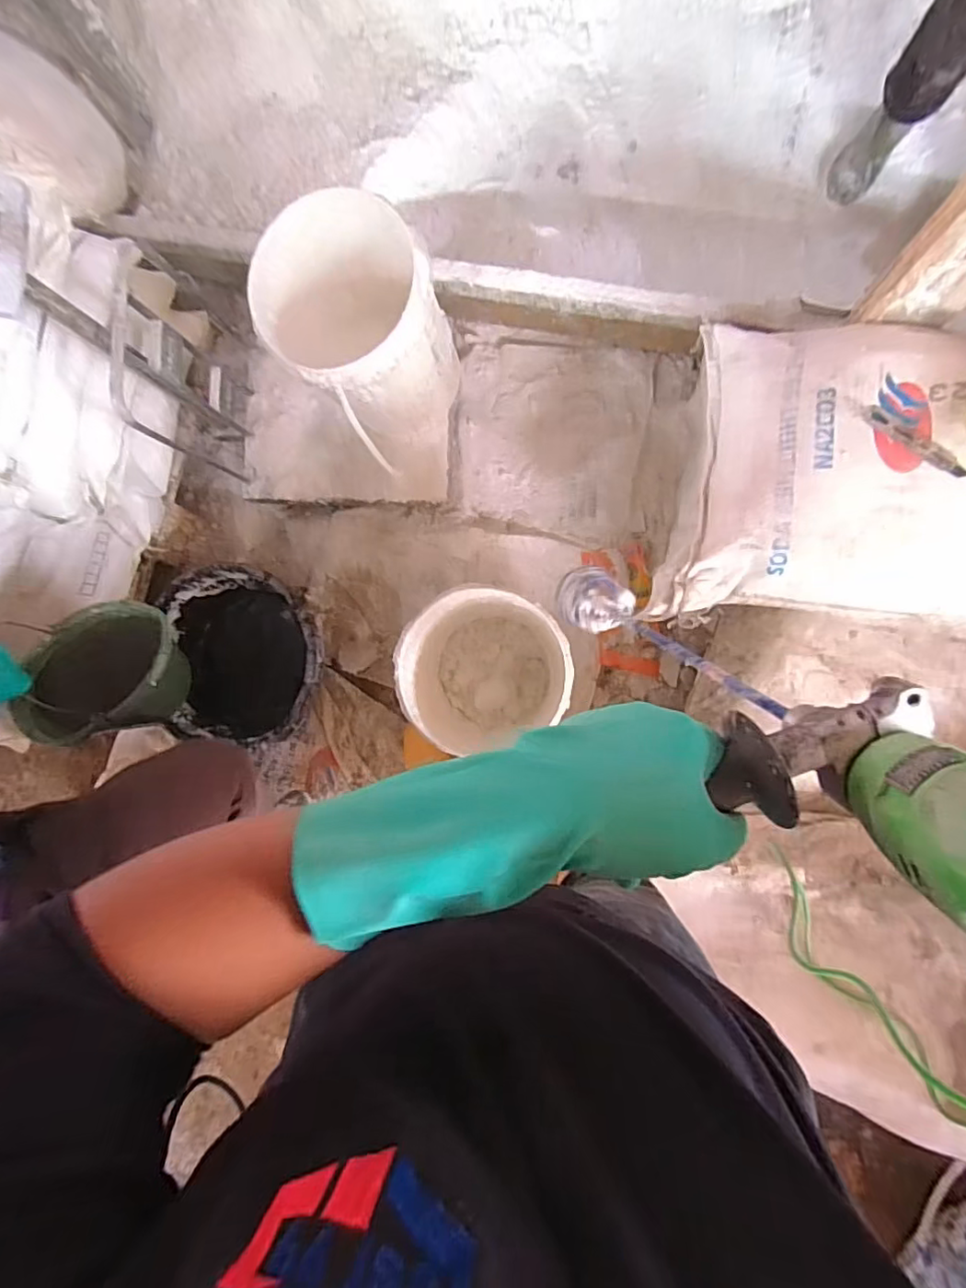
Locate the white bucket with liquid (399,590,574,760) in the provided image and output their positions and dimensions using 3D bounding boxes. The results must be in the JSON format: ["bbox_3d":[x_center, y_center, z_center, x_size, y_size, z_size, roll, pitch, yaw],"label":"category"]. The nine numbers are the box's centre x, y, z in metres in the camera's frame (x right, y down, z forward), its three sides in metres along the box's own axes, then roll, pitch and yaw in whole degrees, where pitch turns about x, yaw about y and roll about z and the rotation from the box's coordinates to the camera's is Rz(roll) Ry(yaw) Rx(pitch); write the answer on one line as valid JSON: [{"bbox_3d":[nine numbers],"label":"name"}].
[{"bbox_3d":[0.020,0.047,1.182,0.308,0.310,0.272,11,88,9],"label":"white bucket with liquid"}]

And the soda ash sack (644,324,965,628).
[{"bbox_3d":[0.688,-0.242,0.918,0.715,0.249,0.515,12,88,9],"label":"soda ash sack"}]

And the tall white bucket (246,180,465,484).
[{"bbox_3d":[-0.223,-0.598,1.152,0.293,0.371,0.316,-1,86,8],"label":"tall white bucket"}]

